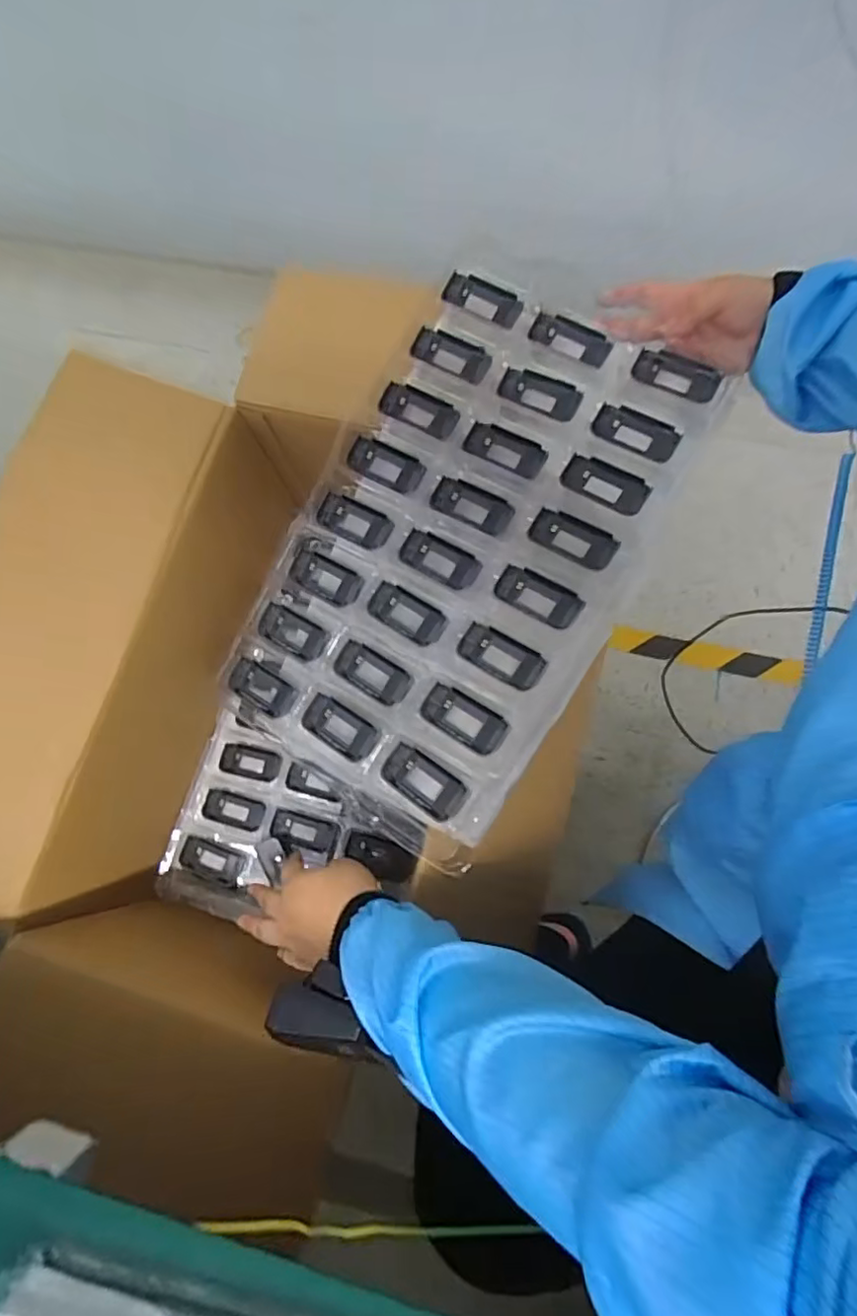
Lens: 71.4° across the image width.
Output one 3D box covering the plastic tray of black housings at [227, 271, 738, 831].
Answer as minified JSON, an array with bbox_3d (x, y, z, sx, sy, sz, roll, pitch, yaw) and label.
[{"bbox_3d":[0.025,-0.106,0.535,0.294,0.037,0.460,28,86,18],"label":"plastic tray of black housings"}]

